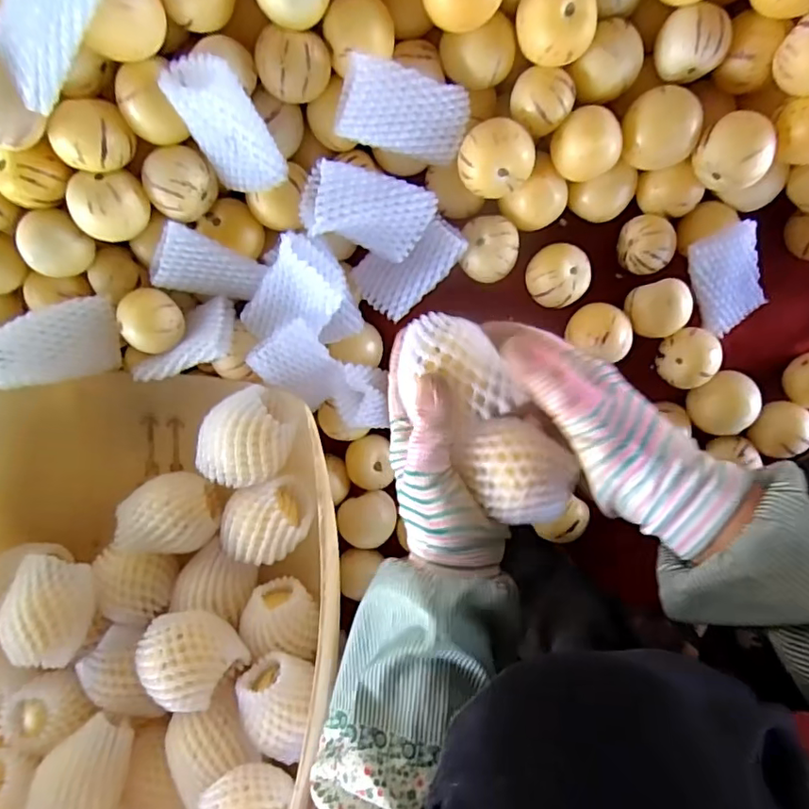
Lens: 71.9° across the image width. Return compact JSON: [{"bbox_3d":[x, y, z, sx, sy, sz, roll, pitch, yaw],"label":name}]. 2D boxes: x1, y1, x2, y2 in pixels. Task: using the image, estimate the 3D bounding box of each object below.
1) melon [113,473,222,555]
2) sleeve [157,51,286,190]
[{"bbox_3d":[-0.176,0.080,0.433,0.085,0.049,0.059,-5,100,2],"label":"melon"},{"bbox_3d":[-0.116,-0.181,0.367,0.052,0.087,0.028,7,69,19],"label":"sleeve"}]

